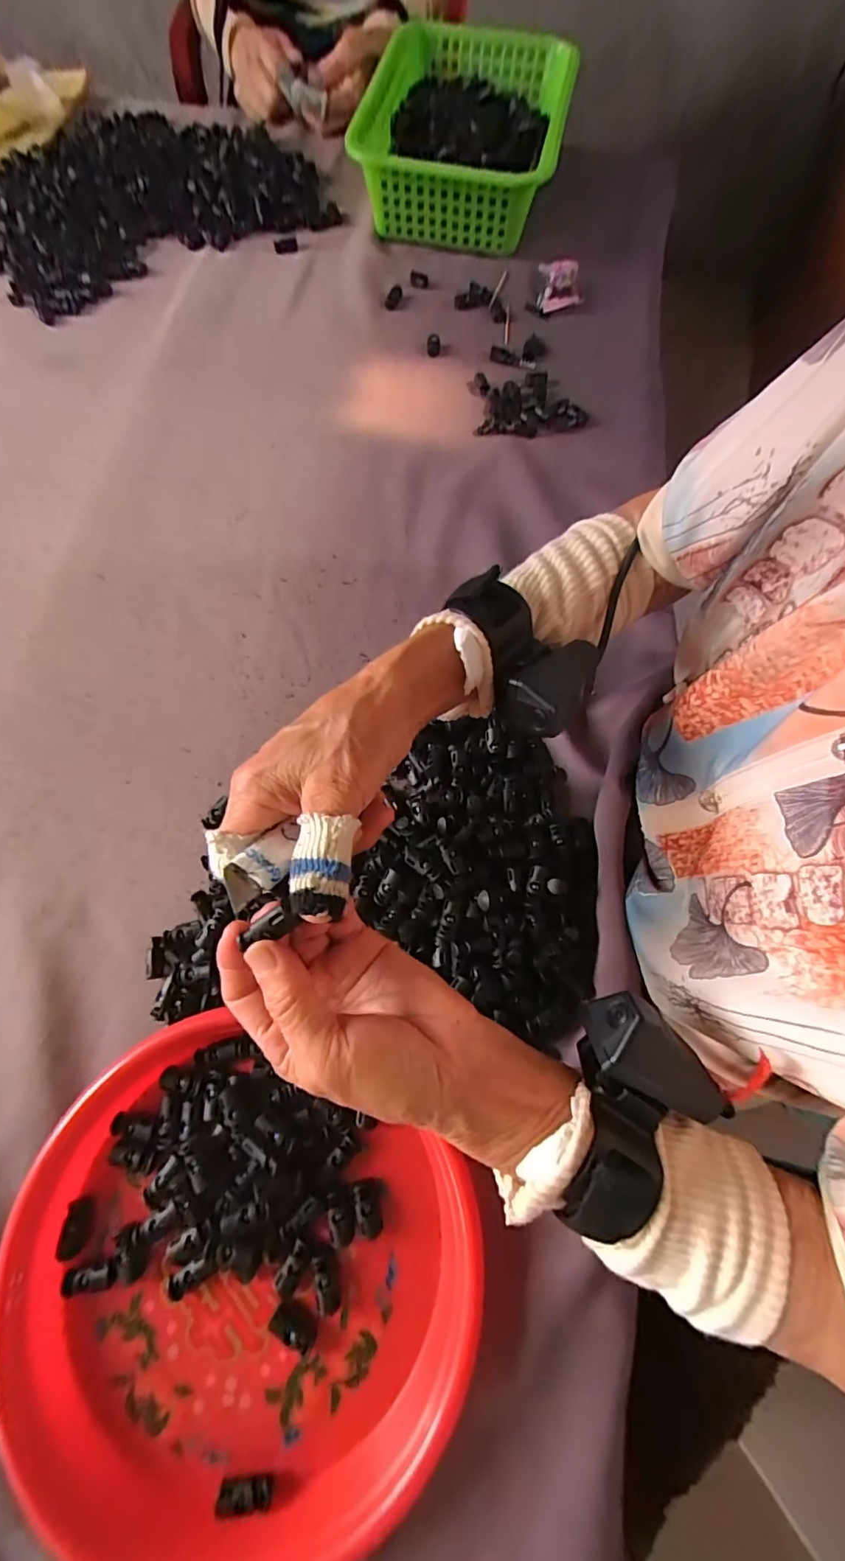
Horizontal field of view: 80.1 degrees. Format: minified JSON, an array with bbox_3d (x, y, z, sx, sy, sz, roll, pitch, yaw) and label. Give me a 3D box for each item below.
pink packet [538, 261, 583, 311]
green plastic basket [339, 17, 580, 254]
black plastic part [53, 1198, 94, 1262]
[{"bbox_3d":[0.155,-0.555,0.560,0.043,0.021,0.046,-6,72,-4],"label":"pink packet"},{"bbox_3d":[0.053,-0.767,0.603,0.219,0.089,0.345,12,72,2],"label":"green plastic basket"},{"bbox_3d":[-0.207,0.266,0.299,0.012,0.009,0.028,1,59,-2],"label":"black plastic part"}]

